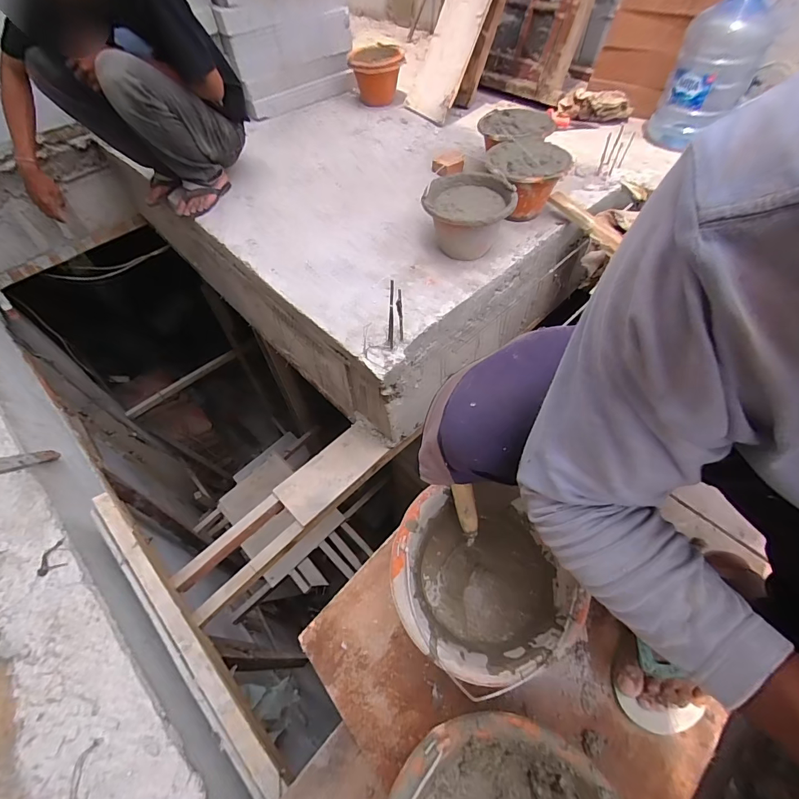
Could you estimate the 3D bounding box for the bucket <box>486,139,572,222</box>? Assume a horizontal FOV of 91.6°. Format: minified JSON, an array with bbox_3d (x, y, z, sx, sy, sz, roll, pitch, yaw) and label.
[{"bbox_3d":[0.404,-0.708,1.240,0.256,0.172,0.256,-1,54,1],"label":"bucket"}]

